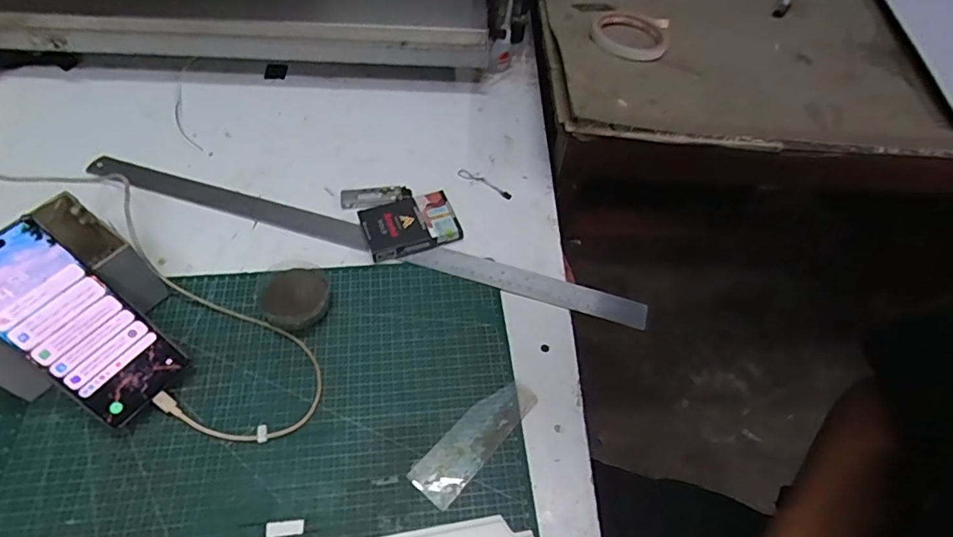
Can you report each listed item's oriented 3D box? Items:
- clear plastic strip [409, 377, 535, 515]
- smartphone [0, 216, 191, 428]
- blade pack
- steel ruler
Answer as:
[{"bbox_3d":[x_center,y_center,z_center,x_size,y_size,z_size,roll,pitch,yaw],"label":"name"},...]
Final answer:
[{"bbox_3d":[0.000,0.139,0.434,0.038,0.004,0.122,37,61,21],"label":"clear plastic strip"},{"bbox_3d":[-0.308,0.043,0.397,0.159,0.006,0.072,51,58,-18],"label":"smartphone"},{"bbox_3d":[-0.071,-0.046,0.545,0.092,0.020,0.066,-17,58,-15],"label":"blade pack"},{"bbox_3d":[-0.131,-0.036,0.546,0.614,0.005,0.032,16,56,8],"label":"steel ruler"}]

